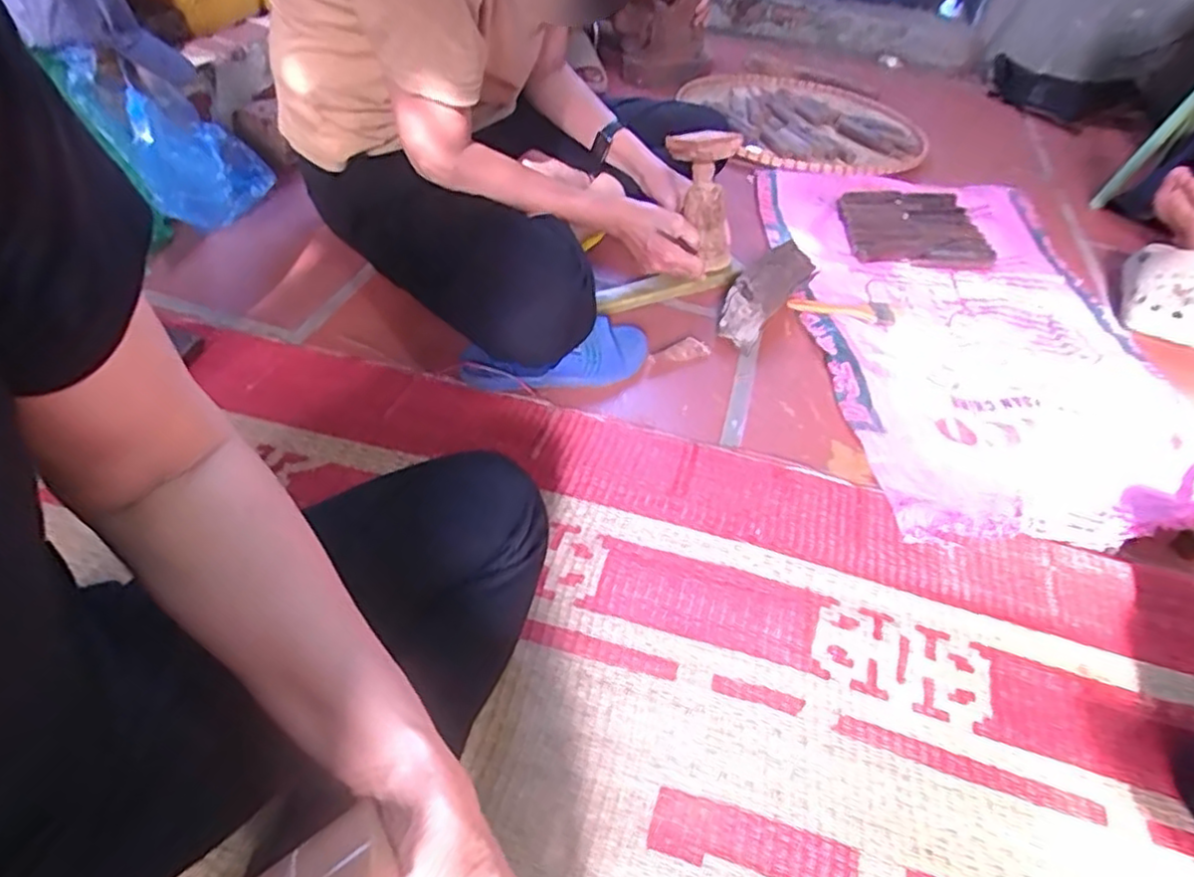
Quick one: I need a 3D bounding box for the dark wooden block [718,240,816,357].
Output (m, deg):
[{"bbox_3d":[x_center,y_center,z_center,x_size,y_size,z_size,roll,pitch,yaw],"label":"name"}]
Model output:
[{"bbox_3d":[0.231,-0.200,0.910,0.070,0.054,0.198,26,49,22],"label":"dark wooden block"}]

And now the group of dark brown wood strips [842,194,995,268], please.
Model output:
[{"bbox_3d":[0.515,-0.349,1.107,0.237,0.042,0.211,-2,44,-6],"label":"group of dark brown wood strips"}]

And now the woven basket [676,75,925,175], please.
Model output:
[{"bbox_3d":[0.429,-0.654,1.390,0.427,0.064,0.455,-6,45,-10],"label":"woven basket"}]

